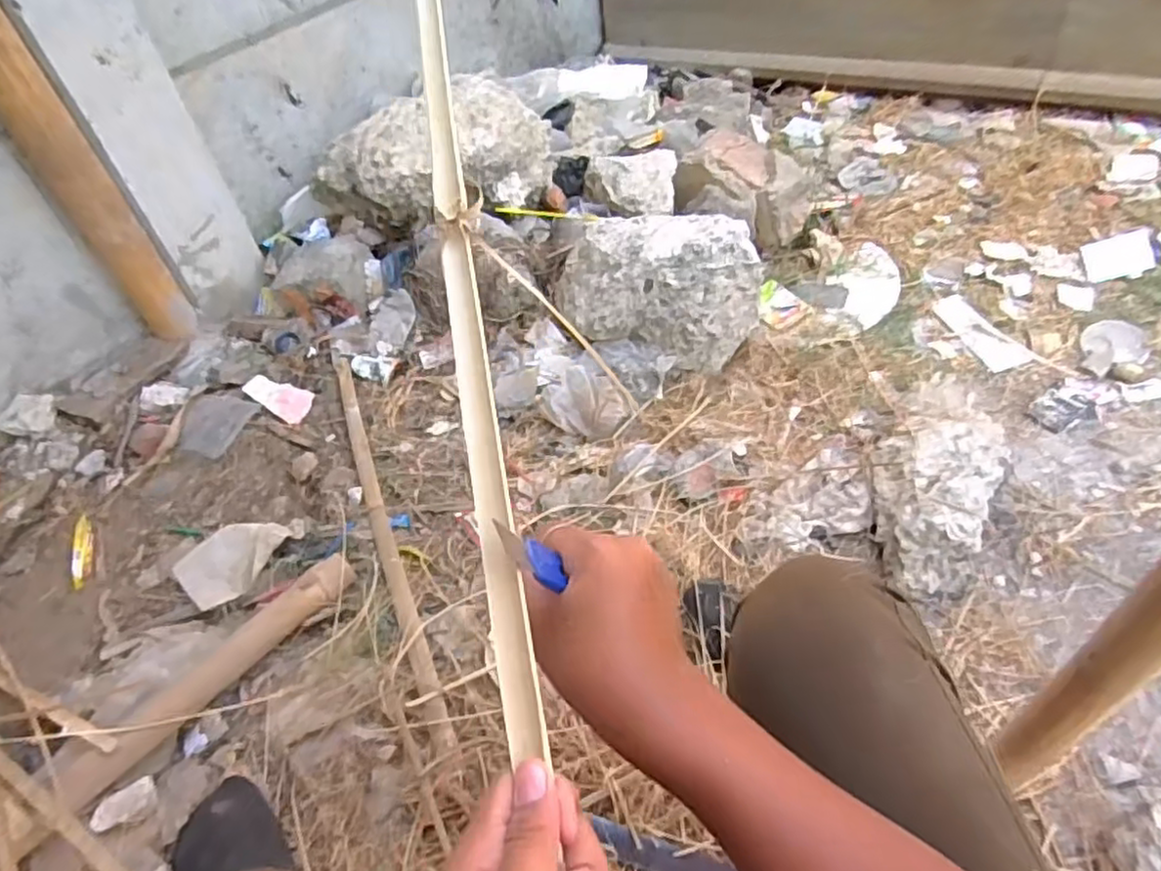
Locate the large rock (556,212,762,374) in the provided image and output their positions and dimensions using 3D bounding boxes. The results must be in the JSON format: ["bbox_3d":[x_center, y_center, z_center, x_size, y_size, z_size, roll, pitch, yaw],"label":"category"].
[{"bbox_3d":[0.125,-0.261,1.203,0.365,0.209,0.196,11,50,17],"label":"large rock"}]

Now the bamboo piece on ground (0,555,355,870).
[{"bbox_3d":[-0.654,0.466,0.740,0.066,0.046,0.971,33,59,32],"label":"bamboo piece on ground"}]

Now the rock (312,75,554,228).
[{"bbox_3d":[-0.302,-0.557,1.414,0.488,0.195,0.254,-12,47,-2],"label":"rock"}]

